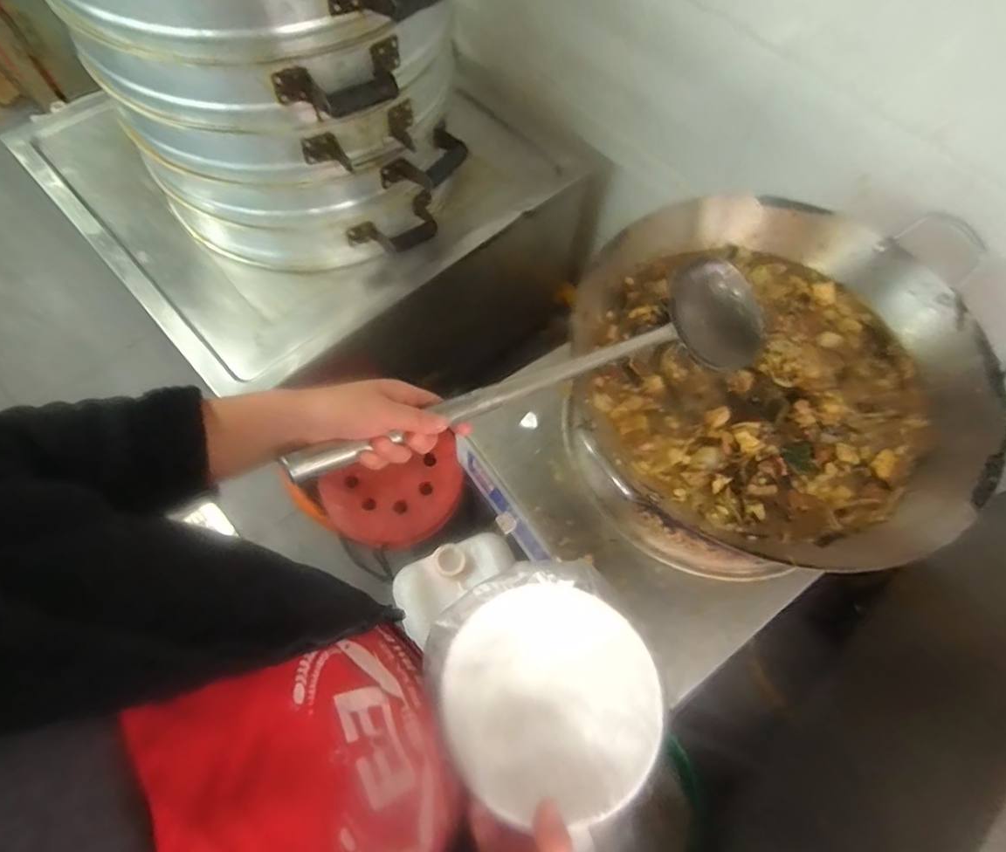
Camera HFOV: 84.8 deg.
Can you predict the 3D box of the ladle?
[{"bbox_3d":[0.075,-0.052,0.567,0.575,0.063,0.119,-24,68,-28],"label":"ladle"}]

